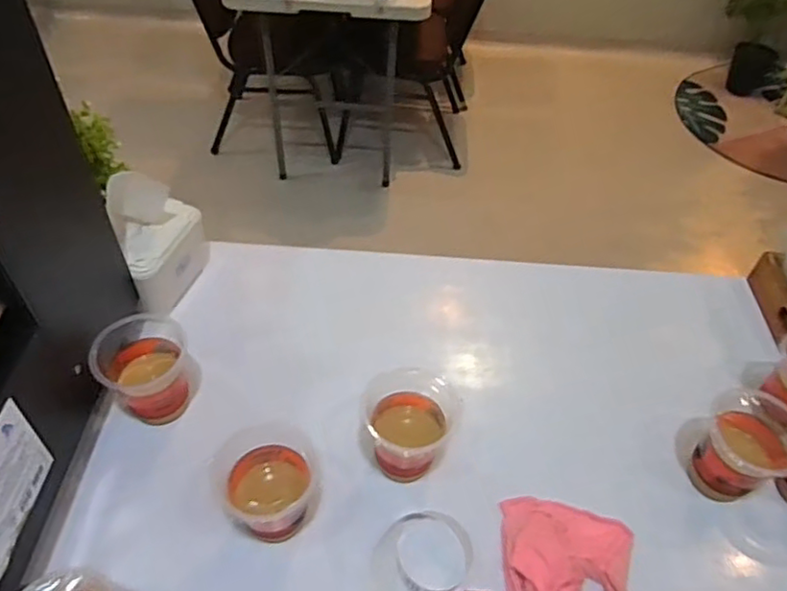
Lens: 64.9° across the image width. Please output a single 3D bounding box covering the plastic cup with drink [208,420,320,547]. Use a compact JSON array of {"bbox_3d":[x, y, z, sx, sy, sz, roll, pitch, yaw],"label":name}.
[{"bbox_3d":[-0.114,0.180,0.574,0.088,0.102,0.087,2,50,-2],"label":"plastic cup with drink"}]

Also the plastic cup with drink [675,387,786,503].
[{"bbox_3d":[0.345,0.156,0.626,0.091,0.099,0.091,2,50,-2],"label":"plastic cup with drink"}]

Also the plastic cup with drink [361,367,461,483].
[{"bbox_3d":[0.013,0.133,0.624,0.093,0.088,0.096,2,50,-2],"label":"plastic cup with drink"}]

